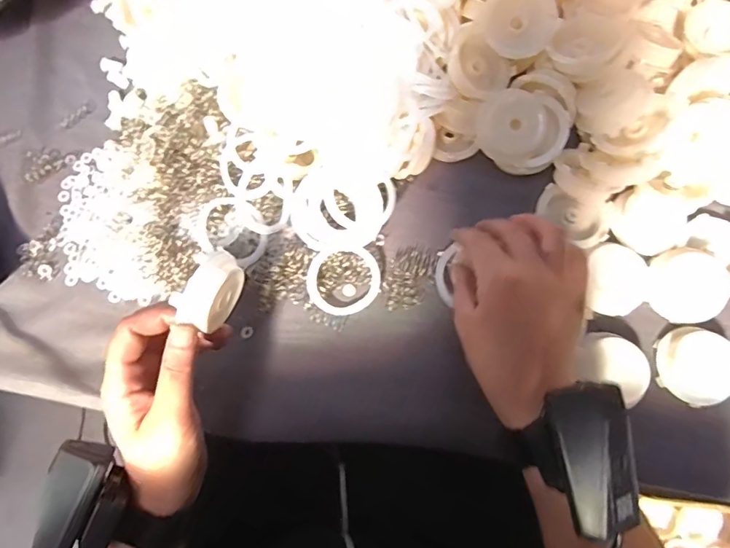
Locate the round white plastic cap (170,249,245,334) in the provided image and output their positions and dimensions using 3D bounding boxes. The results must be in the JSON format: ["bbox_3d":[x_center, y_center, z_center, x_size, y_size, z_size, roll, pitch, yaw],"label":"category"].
[{"bbox_3d":[-0.091,0.010,0.287,0.017,0.043,0.048,23,70,10],"label":"round white plastic cap"}]

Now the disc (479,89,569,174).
[{"bbox_3d":[0.119,-0.106,0.361,0.064,0.057,0.015,21,29,2],"label":"disc"}]

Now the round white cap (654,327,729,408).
[{"bbox_3d":[0.234,0.064,0.332,0.048,0.019,0.048,8,76,3],"label":"round white cap"}]

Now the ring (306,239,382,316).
[{"bbox_3d":[-0.016,0.004,0.353,0.052,0.004,0.054,0,93,-5],"label":"ring"}]

